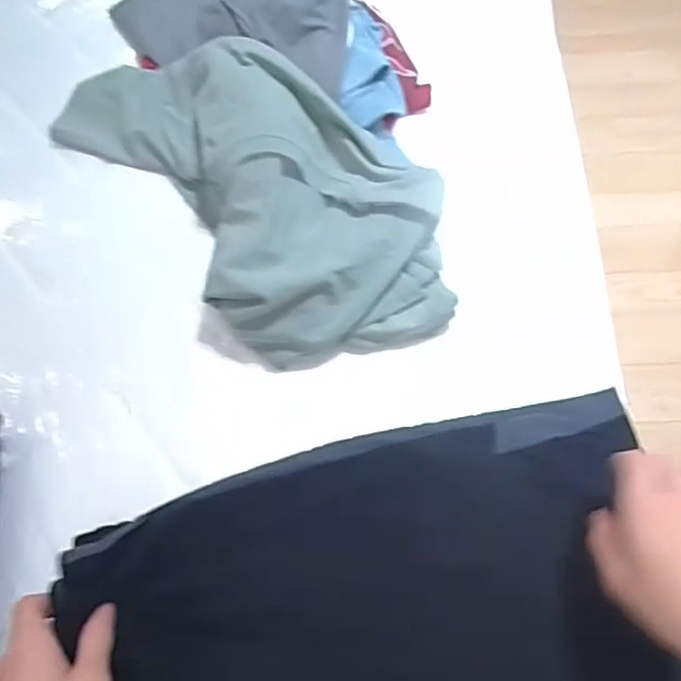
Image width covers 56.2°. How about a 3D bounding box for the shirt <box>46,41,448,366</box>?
[{"bbox_3d":[-0.072,-0.164,0.608,0.245,0.085,0.431,-36,67,-16],"label":"shirt"}]

